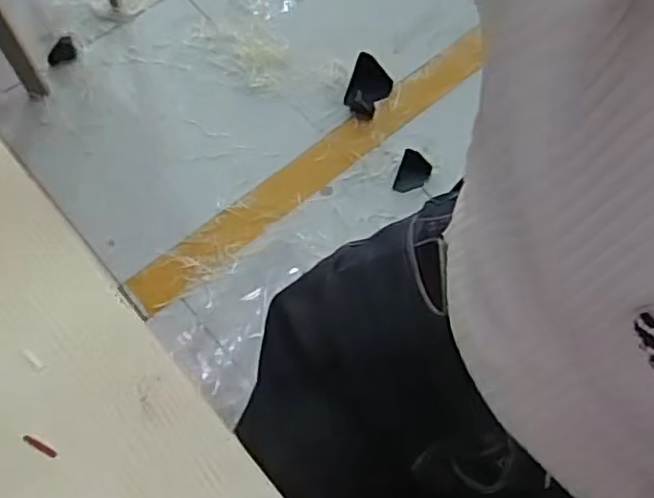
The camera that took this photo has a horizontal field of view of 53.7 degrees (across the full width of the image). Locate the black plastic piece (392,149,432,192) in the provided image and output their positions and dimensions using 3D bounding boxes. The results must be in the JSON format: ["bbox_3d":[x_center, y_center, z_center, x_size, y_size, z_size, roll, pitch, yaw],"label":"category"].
[{"bbox_3d":[0.153,-0.135,1.144,0.053,0.059,0.054,20,68,5],"label":"black plastic piece"}]

